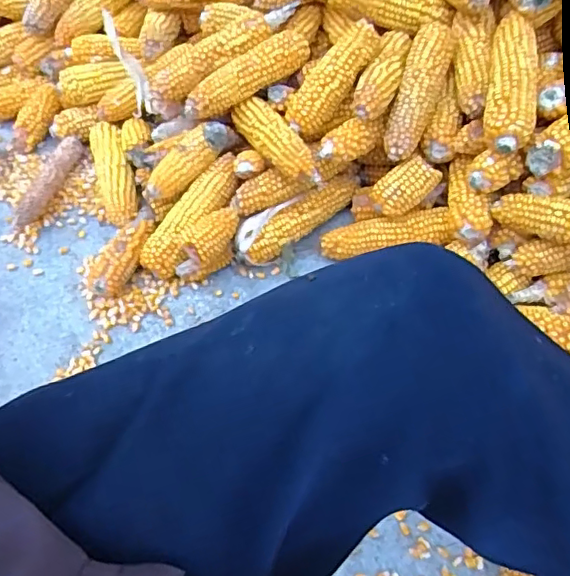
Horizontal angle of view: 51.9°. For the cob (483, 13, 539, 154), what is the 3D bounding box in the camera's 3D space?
[{"bbox_3d":[0.252,-0.231,0.651,0.050,0.044,0.178,10,60,9],"label":"cob"}]

